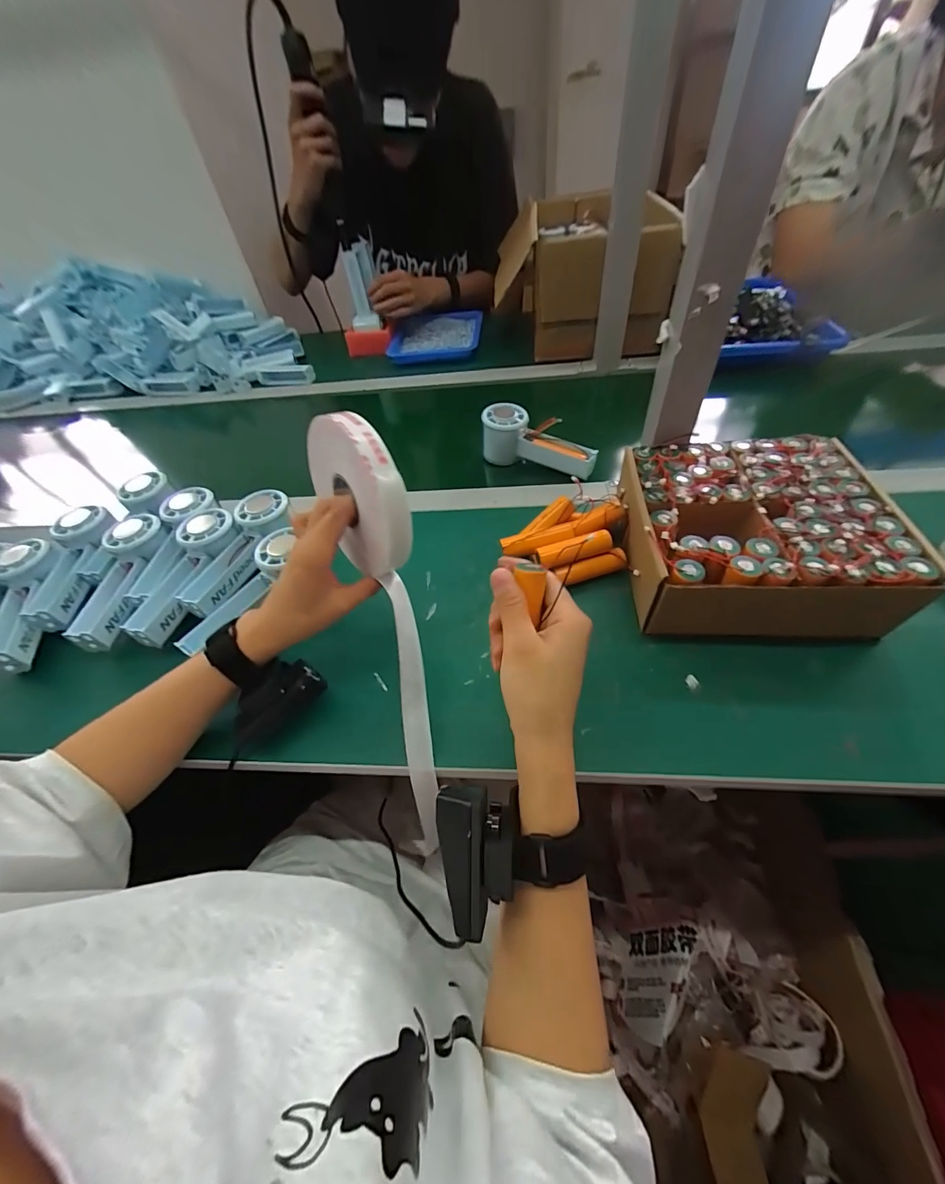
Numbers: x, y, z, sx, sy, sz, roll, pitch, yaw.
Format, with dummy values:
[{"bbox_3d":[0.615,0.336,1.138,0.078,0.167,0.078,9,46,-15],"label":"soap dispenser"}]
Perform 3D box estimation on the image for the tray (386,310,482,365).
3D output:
[{"bbox_3d":[-0.074,-0.508,0.819,0.182,0.027,0.189,-4,51,3],"label":"tray"}]

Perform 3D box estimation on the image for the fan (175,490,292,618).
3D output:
[{"bbox_3d":[-0.243,-0.044,0.427,0.055,0.028,0.150,16,67,18],"label":"fan"}]

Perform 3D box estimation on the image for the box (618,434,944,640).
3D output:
[{"bbox_3d":[0.244,-0.051,0.370,0.199,0.081,0.194,4,52,9],"label":"box"}]

